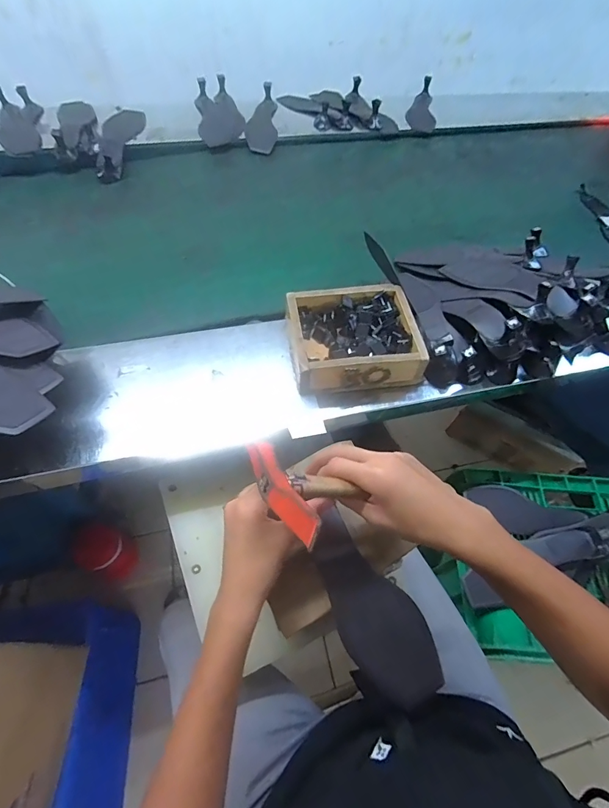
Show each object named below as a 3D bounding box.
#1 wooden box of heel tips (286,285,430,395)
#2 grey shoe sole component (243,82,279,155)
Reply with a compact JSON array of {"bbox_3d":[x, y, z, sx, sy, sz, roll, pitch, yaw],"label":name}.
[{"bbox_3d":[0.071,-0.096,0.586,0.181,0.060,0.161,-6,58,-7],"label":"wooden box of heel tips"},{"bbox_3d":[-0.108,-0.717,0.985,0.079,0.056,0.246,-1,58,-4],"label":"grey shoe sole component"}]

